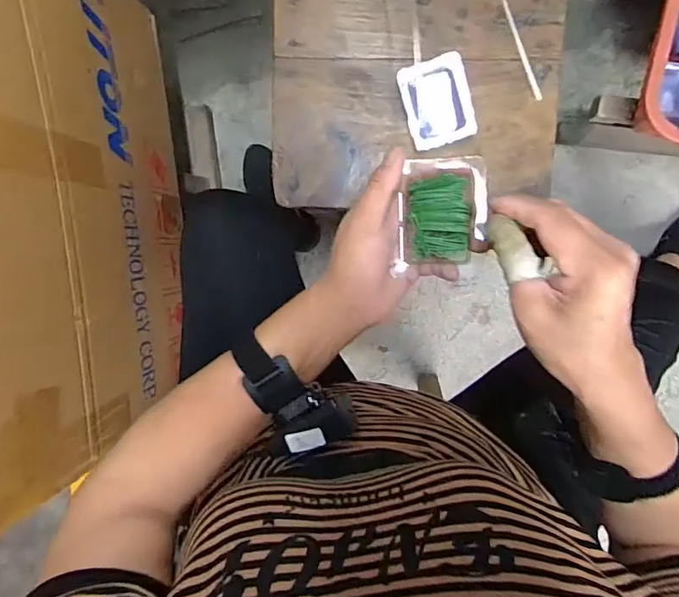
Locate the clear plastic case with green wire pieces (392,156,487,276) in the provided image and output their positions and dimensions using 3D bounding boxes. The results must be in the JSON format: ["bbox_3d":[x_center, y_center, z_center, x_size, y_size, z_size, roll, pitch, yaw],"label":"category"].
[{"bbox_3d":[0.075,-0.064,0.359,0.057,0.016,0.074,2,96,6],"label":"clear plastic case with green wire pieces"}]

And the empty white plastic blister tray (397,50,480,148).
[{"bbox_3d":[0.105,-0.209,0.538,0.067,0.025,0.088,-16,94,7],"label":"empty white plastic blister tray"}]

